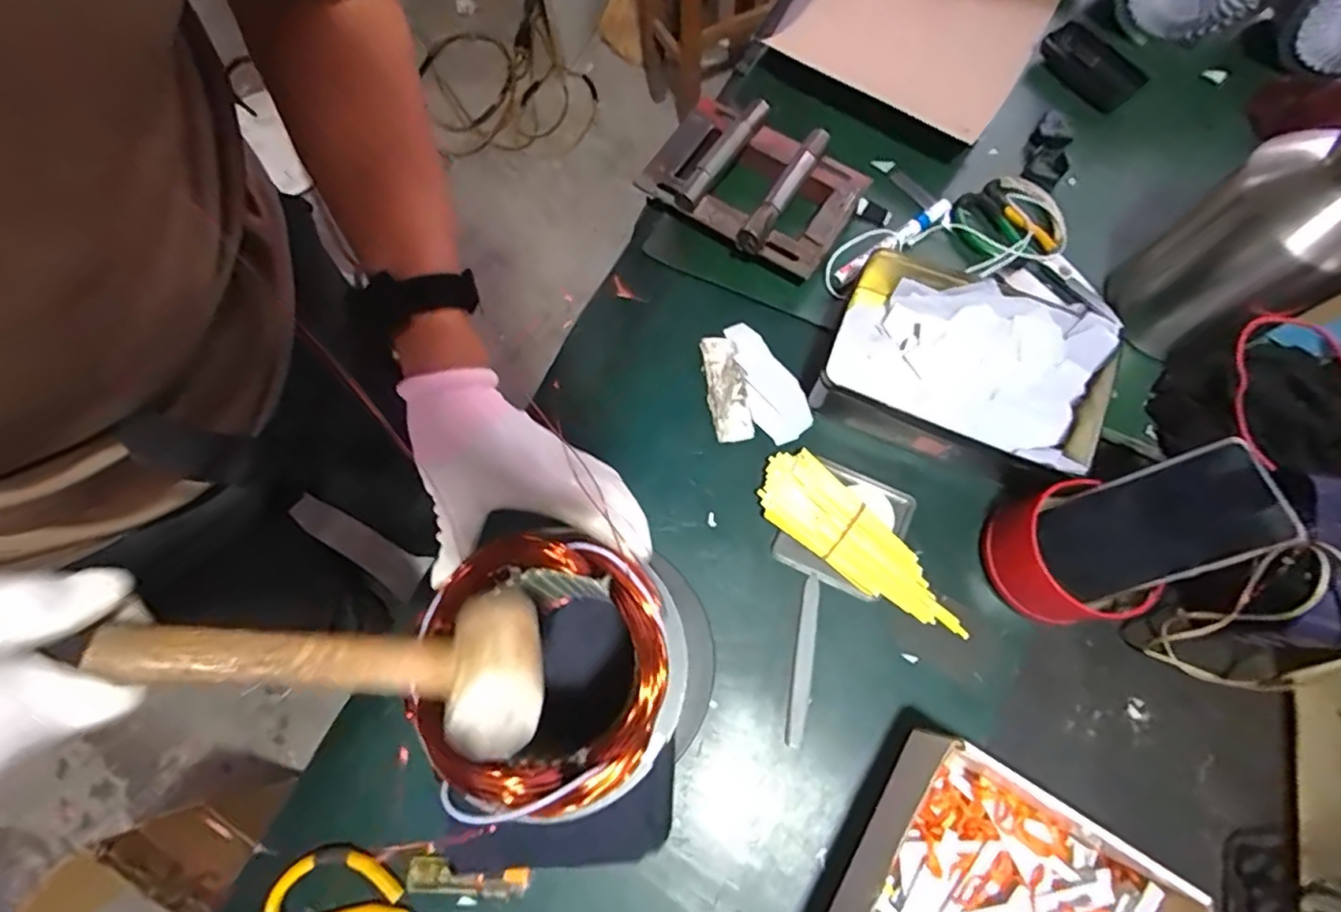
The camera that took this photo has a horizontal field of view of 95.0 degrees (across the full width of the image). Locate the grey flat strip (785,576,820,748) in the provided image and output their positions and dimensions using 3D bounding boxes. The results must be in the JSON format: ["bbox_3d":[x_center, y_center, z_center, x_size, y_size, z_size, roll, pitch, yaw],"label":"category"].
[{"bbox_3d":[0.107,0.162,0.488,0.017,0.008,0.126,10,72,5],"label":"grey flat strip"}]

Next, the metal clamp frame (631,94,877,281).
[{"bbox_3d":[0.078,-0.263,0.599,0.192,0.051,0.139,31,75,12],"label":"metal clamp frame"}]

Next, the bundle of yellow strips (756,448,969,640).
[{"bbox_3d":[0.155,0.072,0.504,0.191,0.027,0.062,40,77,14],"label":"bundle of yellow strips"}]

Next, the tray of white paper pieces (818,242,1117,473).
[{"bbox_3d":[0.251,-0.073,0.525,0.221,0.063,0.149,22,73,9],"label":"tray of white paper pieces"}]

